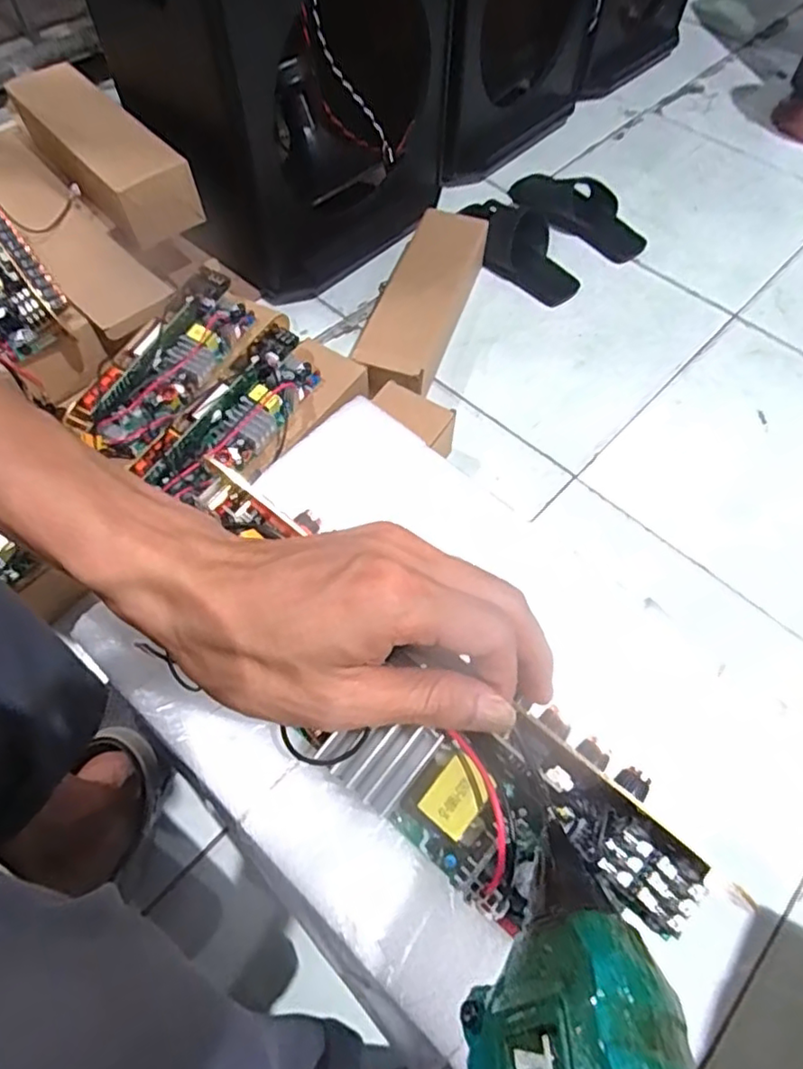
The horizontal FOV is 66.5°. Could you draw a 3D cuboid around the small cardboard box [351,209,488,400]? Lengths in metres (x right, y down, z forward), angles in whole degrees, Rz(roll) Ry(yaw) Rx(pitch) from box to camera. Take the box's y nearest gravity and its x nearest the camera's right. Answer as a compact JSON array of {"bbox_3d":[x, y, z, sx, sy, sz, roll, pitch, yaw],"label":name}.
[{"bbox_3d":[0.026,-0.307,0.835,0.103,0.081,0.333,17,62,8],"label":"small cardboard box"}]

